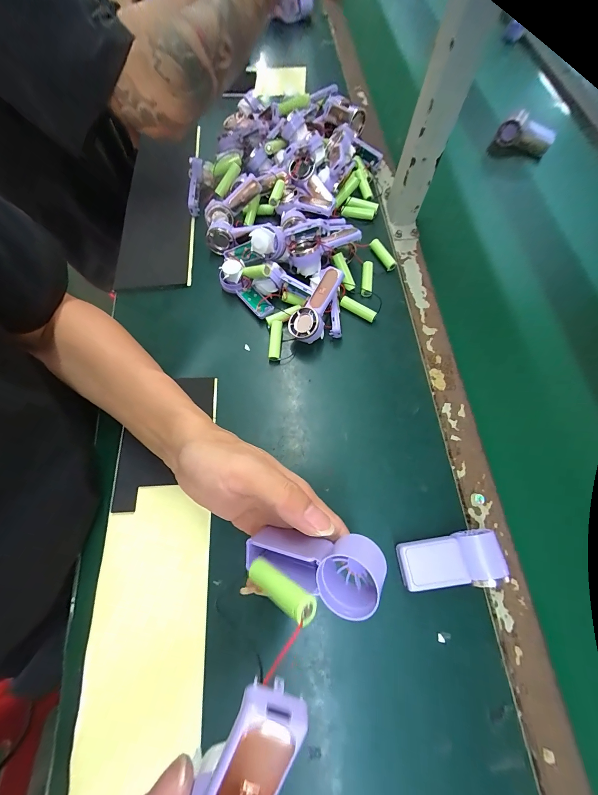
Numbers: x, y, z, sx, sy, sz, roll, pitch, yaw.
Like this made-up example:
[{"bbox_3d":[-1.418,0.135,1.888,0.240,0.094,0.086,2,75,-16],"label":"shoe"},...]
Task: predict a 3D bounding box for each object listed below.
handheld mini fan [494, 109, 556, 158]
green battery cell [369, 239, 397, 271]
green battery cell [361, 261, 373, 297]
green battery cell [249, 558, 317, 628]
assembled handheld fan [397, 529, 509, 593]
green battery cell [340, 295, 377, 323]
[{"bbox_3d":[0.381,-0.443,0.508,0.093,0.041,0.032,8,68,-15],"label":"handheld mini fan"},{"bbox_3d":[0.121,-0.205,0.436,0.014,0.016,0.052,-28,72,-10],"label":"green battery cell"},{"bbox_3d":[0.094,-0.162,0.417,0.015,0.015,0.052,7,69,3],"label":"green battery cell"},{"bbox_3d":[-0.011,0.110,0.174,0.050,0.014,0.014,9,63,46],"label":"green battery cell"},{"bbox_3d":[0.139,0.154,0.287,0.085,0.043,0.043,-8,69,-3],"label":"assembled handheld fan"},{"bbox_3d":[0.079,-0.118,0.405,0.051,0.014,0.013,32,73,12],"label":"green battery cell"}]

